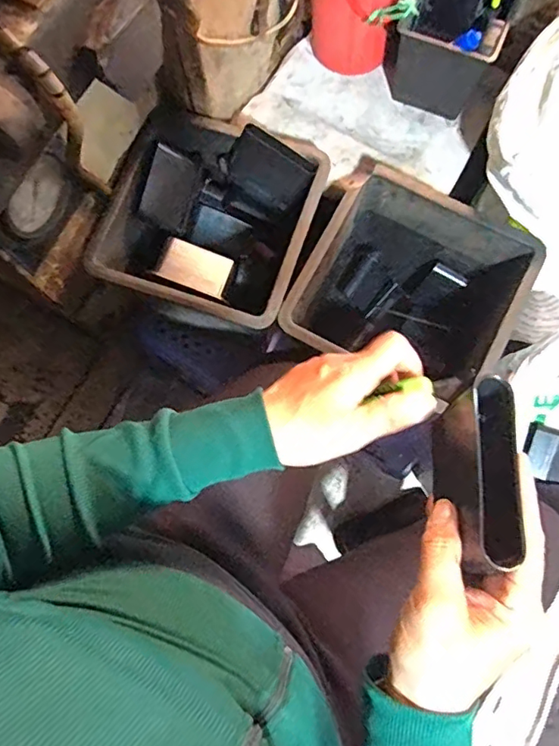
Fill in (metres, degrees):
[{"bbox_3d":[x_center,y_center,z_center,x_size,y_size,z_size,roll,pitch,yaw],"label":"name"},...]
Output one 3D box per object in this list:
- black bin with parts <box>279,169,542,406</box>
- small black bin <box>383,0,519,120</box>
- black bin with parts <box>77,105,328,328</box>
[{"bbox_3d":[0.170,-0.098,0.759,0.266,0.206,0.264,25,78,7],"label":"black bin with parts"},{"bbox_3d":[0.227,-0.454,0.720,0.143,0.127,0.128,19,78,6],"label":"small black bin"},{"bbox_3d":[-0.092,-0.201,0.745,0.264,0.131,0.263,18,79,5],"label":"black bin with parts"}]

